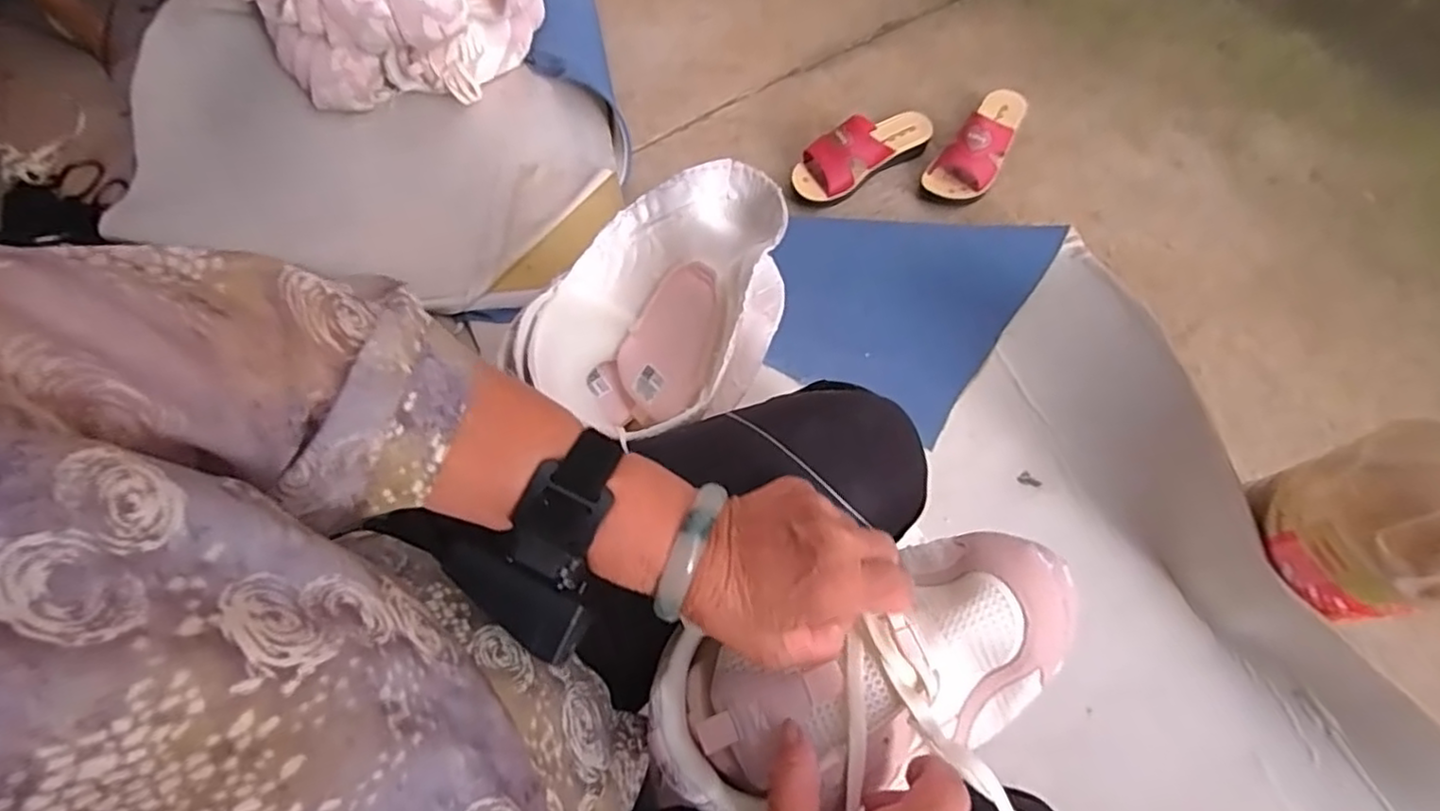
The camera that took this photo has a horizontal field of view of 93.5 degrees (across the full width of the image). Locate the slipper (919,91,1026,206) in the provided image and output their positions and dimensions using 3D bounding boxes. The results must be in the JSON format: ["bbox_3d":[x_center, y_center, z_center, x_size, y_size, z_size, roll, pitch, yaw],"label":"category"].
[{"bbox_3d":[0.381,-0.390,0.980,0.090,0.072,0.216,31,71,14],"label":"slipper"}]

